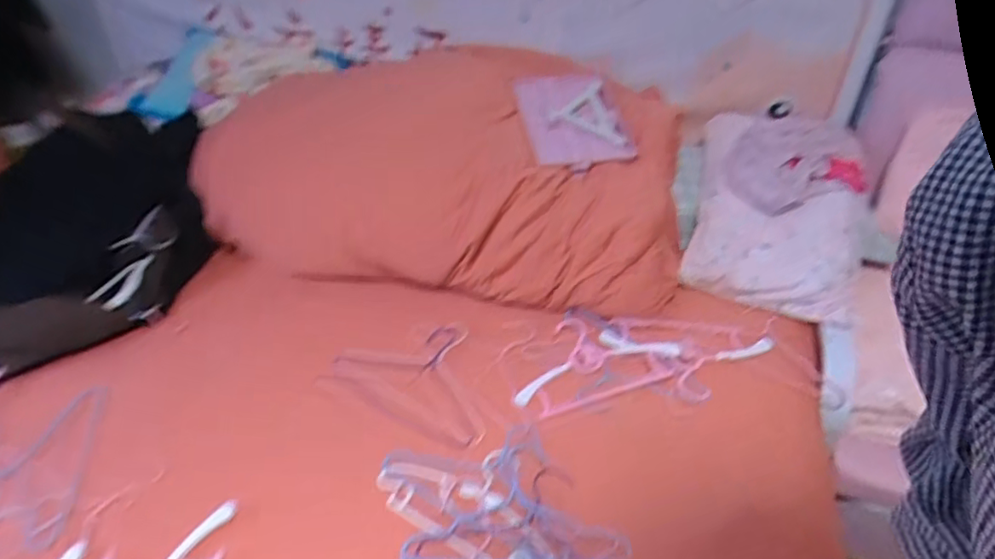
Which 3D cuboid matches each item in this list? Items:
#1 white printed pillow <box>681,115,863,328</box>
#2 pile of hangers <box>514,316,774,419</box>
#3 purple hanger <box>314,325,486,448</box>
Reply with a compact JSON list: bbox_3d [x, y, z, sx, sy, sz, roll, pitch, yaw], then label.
[{"bbox_3d":[0.553,-0.132,1.142,0.323,0.070,0.392,13,78,8],"label":"white printed pillow"},{"bbox_3d":[0.253,0.134,1.011,0.441,0.034,0.176,-4,40,-5],"label":"pile of hangers"},{"bbox_3d":[-0.132,0.153,1.010,0.292,0.017,0.213,15,43,18],"label":"purple hanger"}]

